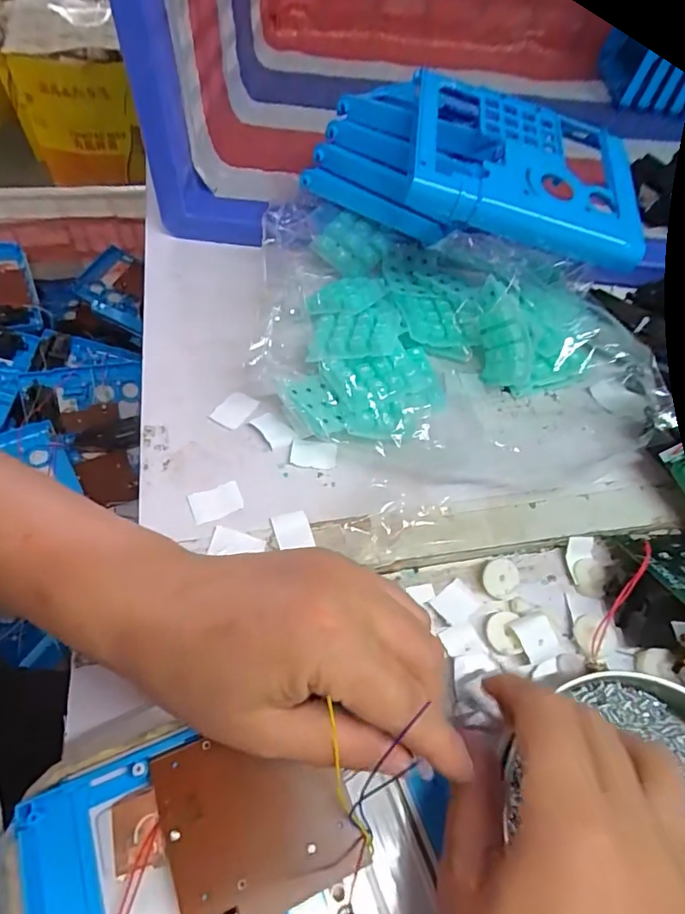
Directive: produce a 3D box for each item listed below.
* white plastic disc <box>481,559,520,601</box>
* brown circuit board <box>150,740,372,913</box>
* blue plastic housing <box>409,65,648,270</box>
[{"bbox_3d":[0.094,0.072,0.308,0.021,0.007,0.022,2,58,-4],"label":"white plastic disc"},{"bbox_3d":[-0.035,0.146,0.209,0.068,0.010,0.071,-23,62,-11],"label":"brown circuit board"},{"bbox_3d":[0.125,-0.201,0.364,0.164,0.028,0.123,12,66,-9],"label":"blue plastic housing"}]

